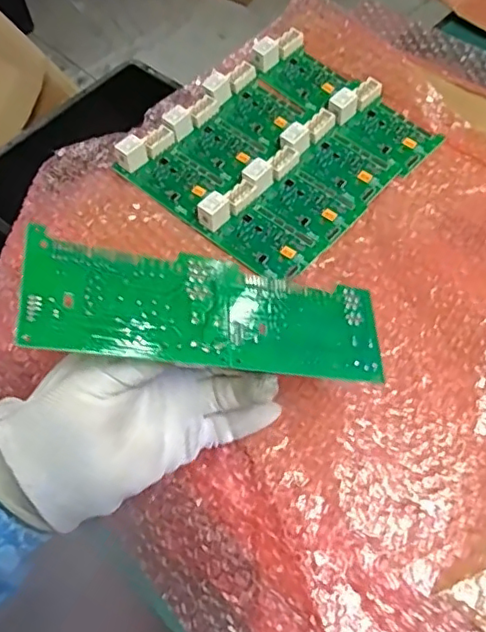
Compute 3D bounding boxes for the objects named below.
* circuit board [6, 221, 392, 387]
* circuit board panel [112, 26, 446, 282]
[{"bbox_3d":[-0.009,-0.001,0.293,0.194,0.005,0.056,8,66,-27],"label":"circuit board"},{"bbox_3d":[0.033,-0.151,0.505,0.191,0.027,0.221,38,68,21],"label":"circuit board panel"}]

